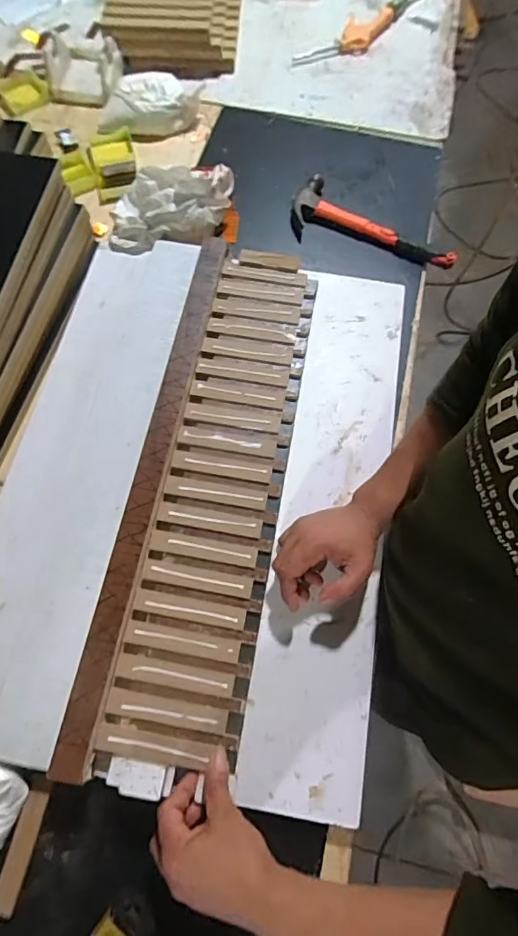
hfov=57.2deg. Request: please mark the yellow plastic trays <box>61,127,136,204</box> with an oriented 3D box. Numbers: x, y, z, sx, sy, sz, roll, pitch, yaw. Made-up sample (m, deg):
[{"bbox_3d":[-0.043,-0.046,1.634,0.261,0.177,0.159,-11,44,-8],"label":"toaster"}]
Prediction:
[{"bbox_3d":[-0.250,-0.474,0.748,0.111,0.020,0.136,-11,71,-6],"label":"yellow plastic trays"}]

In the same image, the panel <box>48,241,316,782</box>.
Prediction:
[{"bbox_3d":[-0.049,-0.005,0.529,0.152,0.021,0.591,11,69,2],"label":"panel"}]

